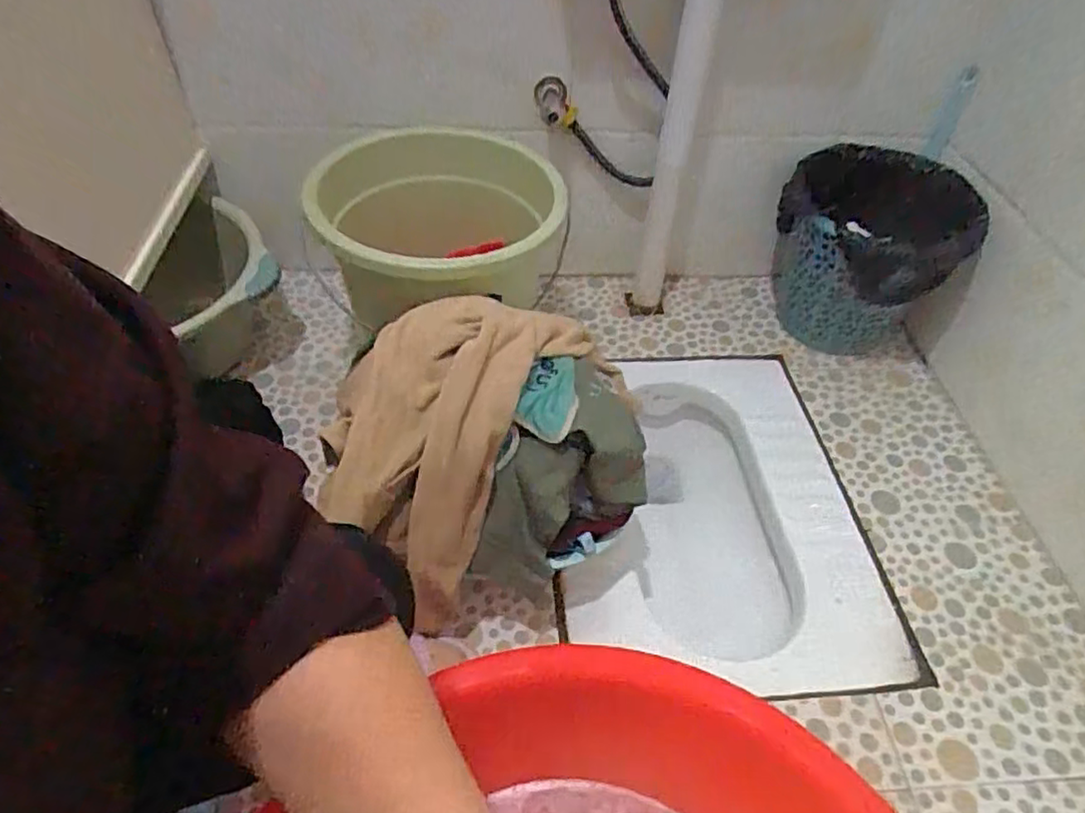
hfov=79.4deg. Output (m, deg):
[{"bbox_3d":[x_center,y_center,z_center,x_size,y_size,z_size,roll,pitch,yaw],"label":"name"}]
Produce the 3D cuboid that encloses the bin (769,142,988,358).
[{"bbox_3d":[0.506,-0.250,1.062,0.257,0.265,0.217,10,49,6],"label":"bin"}]

